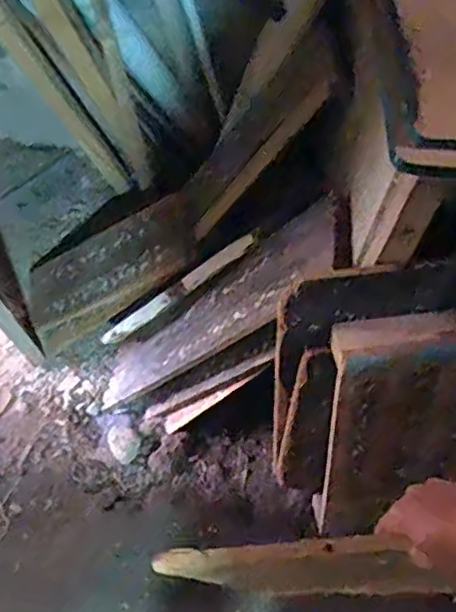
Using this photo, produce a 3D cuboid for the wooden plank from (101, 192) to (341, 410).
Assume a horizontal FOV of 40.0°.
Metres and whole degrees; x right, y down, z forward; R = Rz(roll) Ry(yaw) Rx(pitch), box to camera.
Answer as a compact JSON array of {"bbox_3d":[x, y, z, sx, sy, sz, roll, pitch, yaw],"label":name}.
[{"bbox_3d":[-0.047,0.039,1.217,0.049,0.750,0.193,17,53,-35],"label":"wooden plank"}]

